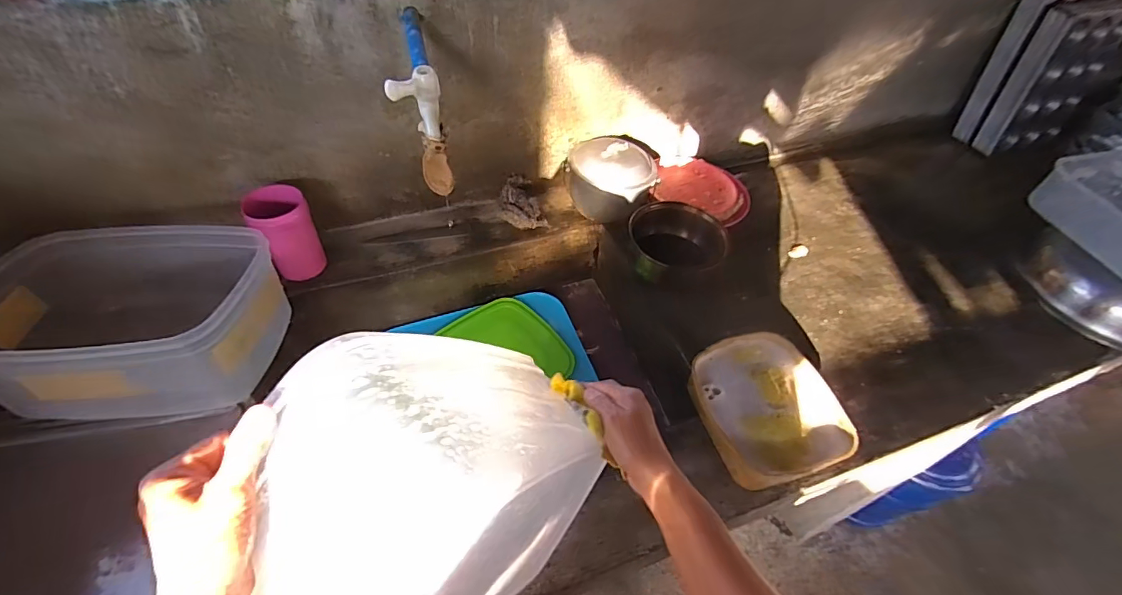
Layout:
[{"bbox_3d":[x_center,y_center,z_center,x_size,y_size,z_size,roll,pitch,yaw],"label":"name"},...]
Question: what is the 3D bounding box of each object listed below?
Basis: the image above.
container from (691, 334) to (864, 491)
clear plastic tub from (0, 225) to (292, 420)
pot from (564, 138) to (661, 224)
[{"bbox_3d":[0.285,0.153,0.669,0.168,0.066,0.203,-13,53,-15],"label":"container"},{"bbox_3d":[-0.565,0.039,0.633,0.311,0.150,0.209,0,51,-4],"label":"clear plastic tub"},{"bbox_3d":[0.090,-0.230,0.912,0.164,0.108,0.128,24,53,15],"label":"pot"}]

